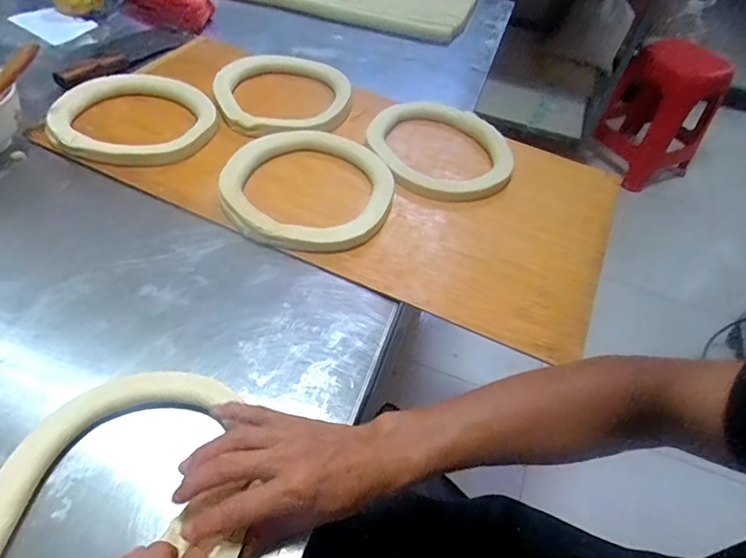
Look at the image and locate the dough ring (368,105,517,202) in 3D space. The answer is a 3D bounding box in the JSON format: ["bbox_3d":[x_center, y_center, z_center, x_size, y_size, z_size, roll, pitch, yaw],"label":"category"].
[{"bbox_3d":[0.107,-0.204,0.733,0.207,0.021,0.215,3,49,-3],"label":"dough ring"}]

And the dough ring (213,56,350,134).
[{"bbox_3d":[-0.147,-0.315,0.808,0.219,0.028,0.207,3,49,-3],"label":"dough ring"}]

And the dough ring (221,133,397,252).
[{"bbox_3d":[-0.082,-0.131,0.656,0.217,0.036,0.235,3,49,-3],"label":"dough ring"}]

